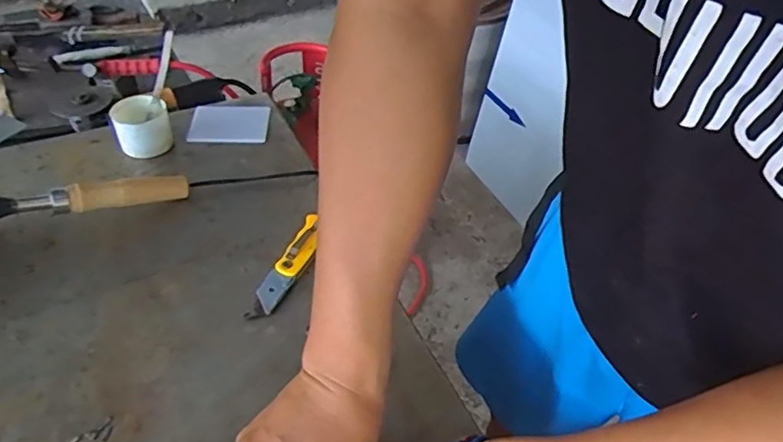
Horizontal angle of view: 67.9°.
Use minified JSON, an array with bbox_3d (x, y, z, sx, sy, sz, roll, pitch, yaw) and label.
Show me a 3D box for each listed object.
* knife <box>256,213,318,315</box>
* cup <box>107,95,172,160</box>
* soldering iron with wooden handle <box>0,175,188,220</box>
[{"bbox_3d":[-0.103,0.042,0.604,0.027,0.016,0.124,17,46,14],"label":"knife"},{"bbox_3d":[-0.312,-0.117,0.731,0.064,0.055,0.064,2,44,-2],"label":"cup"},{"bbox_3d":[-0.369,-0.016,0.580,0.321,0.032,0.030,-11,44,-35],"label":"soldering iron with wooden handle"}]

